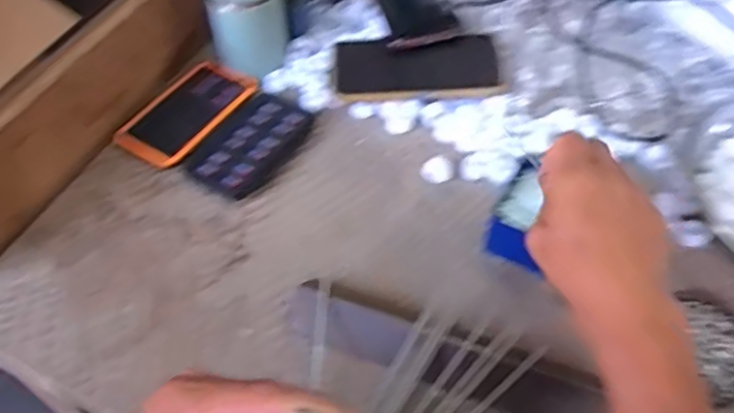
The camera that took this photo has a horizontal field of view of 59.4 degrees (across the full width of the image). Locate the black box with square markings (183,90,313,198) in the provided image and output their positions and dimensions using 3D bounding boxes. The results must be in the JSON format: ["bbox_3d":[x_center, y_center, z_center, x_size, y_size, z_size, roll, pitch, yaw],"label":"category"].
[{"bbox_3d":[-0.102,-0.059,0.594,0.077,0.007,0.121,28,58,18],"label":"black box with square markings"}]

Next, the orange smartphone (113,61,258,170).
[{"bbox_3d":[-0.171,-0.092,0.615,0.074,0.007,0.131,27,58,18],"label":"orange smartphone"}]

